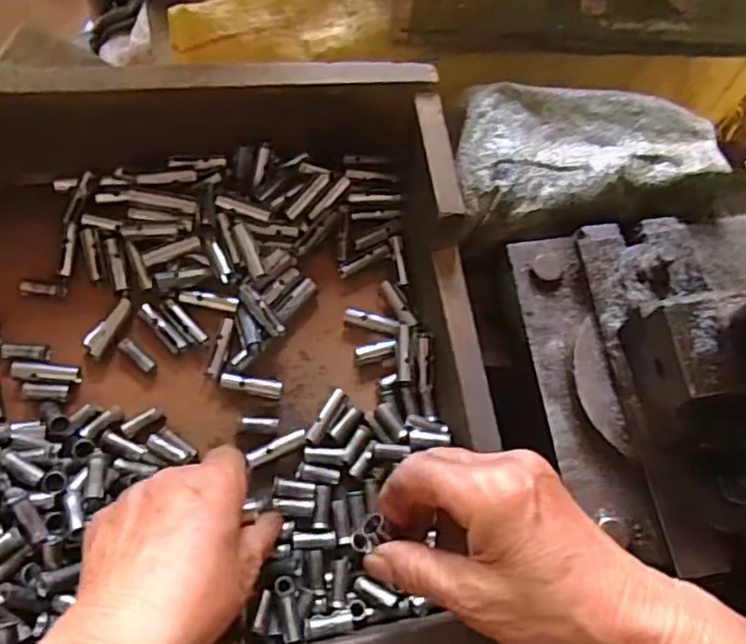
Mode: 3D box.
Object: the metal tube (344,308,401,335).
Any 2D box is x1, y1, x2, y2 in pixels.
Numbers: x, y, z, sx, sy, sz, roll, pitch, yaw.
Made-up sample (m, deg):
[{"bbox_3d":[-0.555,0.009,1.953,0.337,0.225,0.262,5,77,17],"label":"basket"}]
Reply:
[{"bbox_3d":[0.000,0.000,0.420,0.037,0.009,0.009,18,69,5],"label":"metal tube"}]

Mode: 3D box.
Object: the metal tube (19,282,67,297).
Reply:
[{"bbox_3d":[-0.201,-0.020,0.394,0.027,0.004,0.007,3,69,-1],"label":"metal tube"}]

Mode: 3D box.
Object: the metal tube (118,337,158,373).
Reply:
[{"bbox_3d":[-0.141,0.019,0.388,0.027,0.009,0.008,44,73,-1],"label":"metal tube"}]

